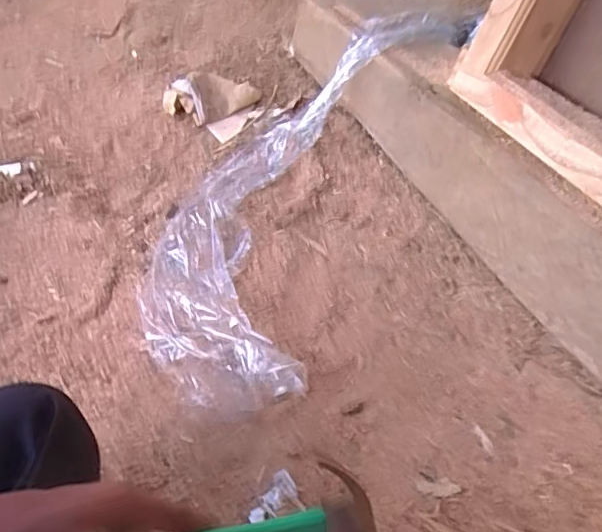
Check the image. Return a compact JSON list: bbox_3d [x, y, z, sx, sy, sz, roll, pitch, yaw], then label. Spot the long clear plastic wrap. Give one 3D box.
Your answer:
[{"bbox_3d":[-0.008,-0.169,0.855,0.305,0.138,0.775,18,55,17],"label":"long clear plastic wrap"}]

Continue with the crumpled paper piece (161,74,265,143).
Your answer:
[{"bbox_3d":[-0.157,-0.299,1.029,0.174,0.059,0.132,-19,53,-11],"label":"crumpled paper piece"}]

